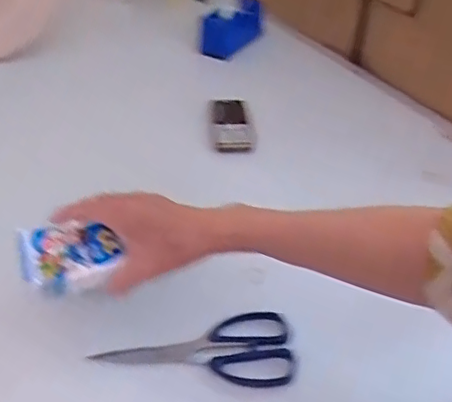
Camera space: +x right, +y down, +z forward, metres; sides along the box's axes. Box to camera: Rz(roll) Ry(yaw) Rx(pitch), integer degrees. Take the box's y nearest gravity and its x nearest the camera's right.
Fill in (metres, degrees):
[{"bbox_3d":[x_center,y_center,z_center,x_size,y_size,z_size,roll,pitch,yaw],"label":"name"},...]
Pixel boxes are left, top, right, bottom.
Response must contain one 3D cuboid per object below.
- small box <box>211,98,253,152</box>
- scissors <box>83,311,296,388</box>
[{"bbox_3d":[0.006,-0.118,0.857,0.053,0.027,0.126,0,40,-5],"label":"small box"},{"bbox_3d":[-0.029,0.145,0.534,0.180,0.022,0.081,-3,40,-8],"label":"scissors"}]

